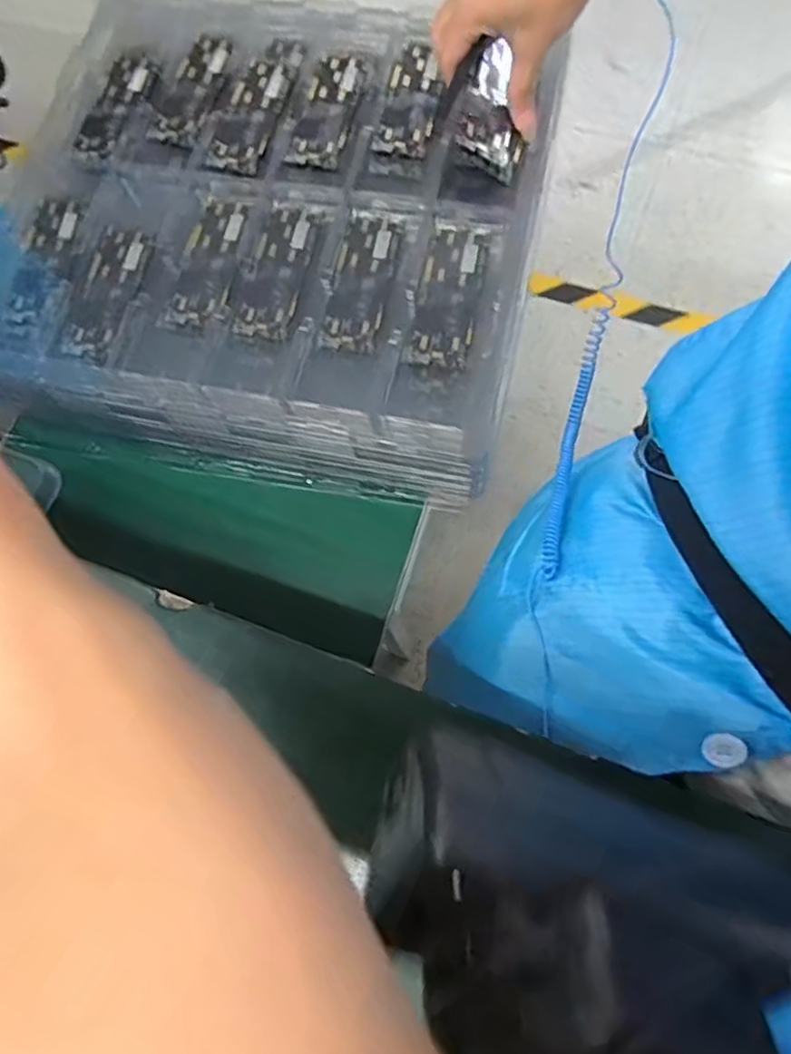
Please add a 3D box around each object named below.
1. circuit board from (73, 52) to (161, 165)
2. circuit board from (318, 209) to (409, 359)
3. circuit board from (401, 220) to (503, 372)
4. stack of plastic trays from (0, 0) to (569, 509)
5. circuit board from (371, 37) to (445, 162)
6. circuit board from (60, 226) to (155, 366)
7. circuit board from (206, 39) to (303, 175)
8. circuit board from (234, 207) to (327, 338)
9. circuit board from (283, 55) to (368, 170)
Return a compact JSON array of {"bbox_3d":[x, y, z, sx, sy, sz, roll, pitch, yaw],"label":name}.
[{"bbox_3d":[-0.254,-0.383,0.573,0.045,0.009,0.131,17,73,7],"label":"circuit board"},{"bbox_3d":[-0.027,-0.197,0.505,0.045,0.011,0.120,12,72,6],"label":"circuit board"},{"bbox_3d":[0.042,-0.182,0.493,0.049,0.010,0.125,13,72,6],"label":"circuit board"},{"bbox_3d":[-0.107,-0.265,0.554,0.446,0.107,0.405,12,72,6],"label":"stack of plastic trays"},{"bbox_3d":[0.015,-0.370,0.546,0.049,0.008,0.116,12,72,6],"label":"circuit board"},{"bbox_3d":[-0.236,-0.193,0.521,0.045,0.012,0.122,9,72,5],"label":"circuit board"},{"bbox_3d":[-0.124,-0.378,0.561,0.048,0.004,0.151,12,72,6],"label":"circuit board"},{"bbox_3d":[-0.095,-0.207,0.514,0.046,0.010,0.119,12,72,6],"label":"circuit board"},{"bbox_3d":[-0.057,-0.365,0.552,0.050,0.004,0.122,15,73,7],"label":"circuit board"}]

